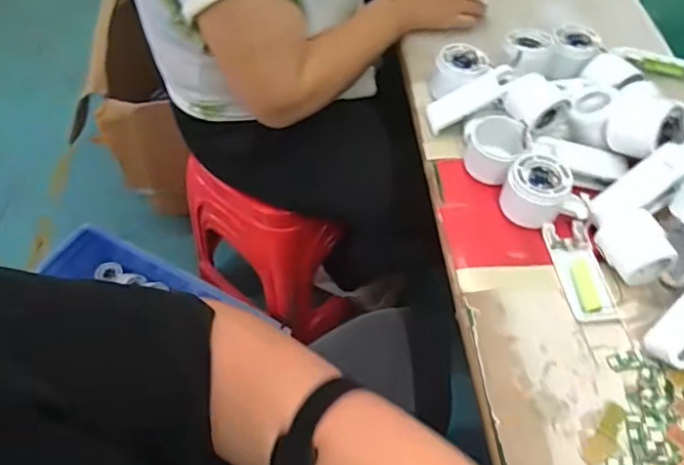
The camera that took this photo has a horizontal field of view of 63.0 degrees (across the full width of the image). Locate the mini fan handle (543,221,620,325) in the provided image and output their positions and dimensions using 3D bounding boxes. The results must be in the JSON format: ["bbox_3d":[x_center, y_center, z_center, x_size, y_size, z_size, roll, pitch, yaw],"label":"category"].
[{"bbox_3d":[0.219,0.035,0.516,0.039,0.016,0.106,-4,53,-4],"label":"mini fan handle"}]

